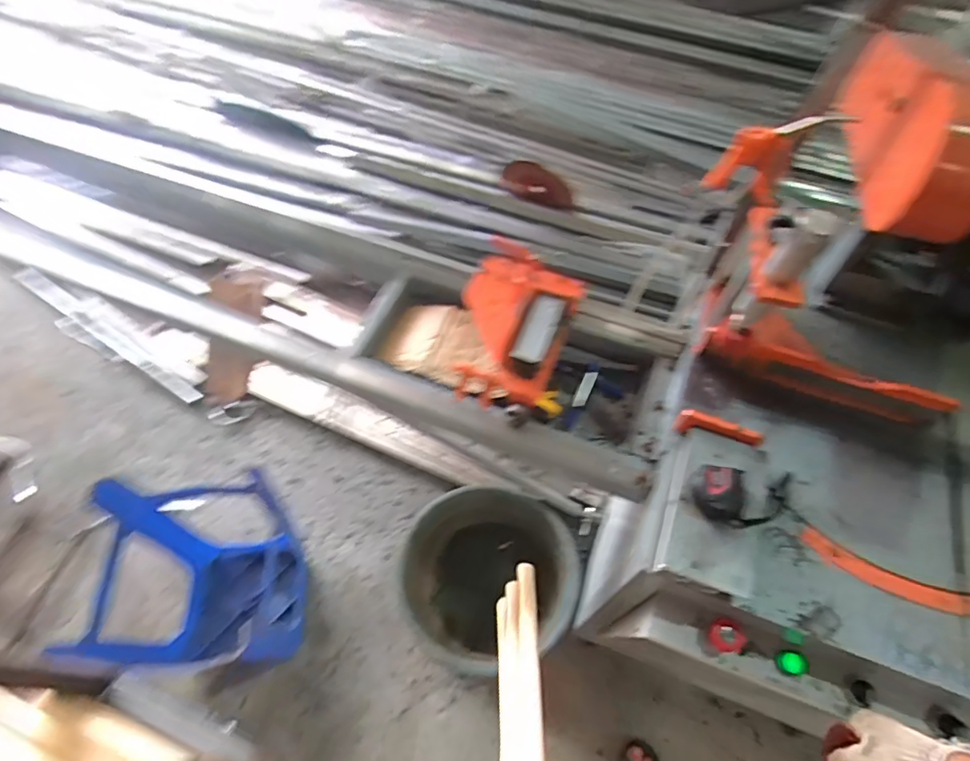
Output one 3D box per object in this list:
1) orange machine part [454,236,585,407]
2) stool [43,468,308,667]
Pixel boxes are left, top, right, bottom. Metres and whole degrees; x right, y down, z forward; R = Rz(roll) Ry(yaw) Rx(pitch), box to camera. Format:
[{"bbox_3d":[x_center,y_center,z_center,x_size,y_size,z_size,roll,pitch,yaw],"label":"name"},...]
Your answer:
[{"bbox_3d":[0.040,-0.102,0.879,0.185,0.095,0.259,18,60,9],"label":"orange machine part"},{"bbox_3d":[-0.577,0.424,1.137,0.334,0.410,0.337,-8,59,-6],"label":"stool"}]

